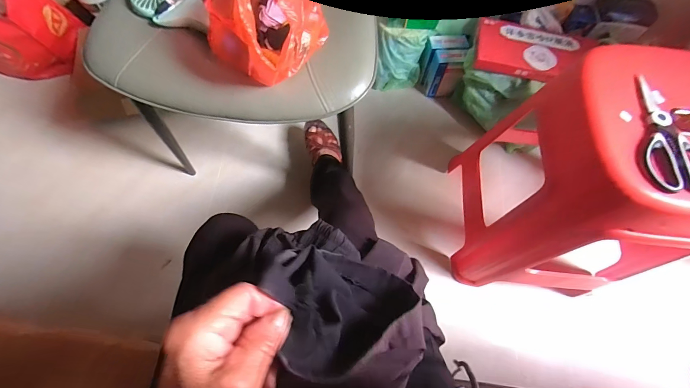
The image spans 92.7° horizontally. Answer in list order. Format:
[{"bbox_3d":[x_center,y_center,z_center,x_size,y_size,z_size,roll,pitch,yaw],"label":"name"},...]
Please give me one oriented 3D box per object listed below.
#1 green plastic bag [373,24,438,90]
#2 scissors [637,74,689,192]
[{"bbox_3d":[0.160,-0.390,0.952,0.142,0.181,0.068,0,68,-2],"label":"green plastic bag"},{"bbox_3d":[0.435,-0.089,0.451,0.078,0.015,0.190,1,68,-2],"label":"scissors"}]

